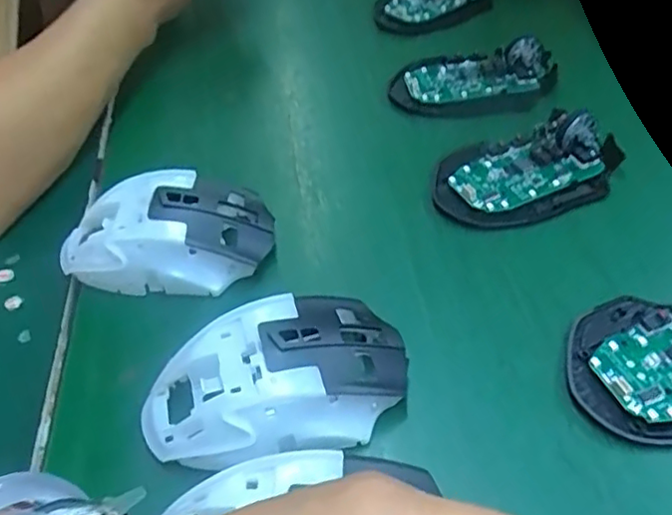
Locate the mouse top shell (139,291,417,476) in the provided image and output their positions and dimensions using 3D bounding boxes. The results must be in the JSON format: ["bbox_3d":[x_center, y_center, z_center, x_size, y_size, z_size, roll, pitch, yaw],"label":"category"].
[{"bbox_3d":[-0.026,0.054,0.273,0.114,0.035,0.066,-12,47,-7],"label":"mouse top shell"}]

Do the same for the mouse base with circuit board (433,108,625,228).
[{"bbox_3d":[0.114,-0.056,0.370,0.113,0.026,0.066,-17,48,-12],"label":"mouse base with circuit board"}]

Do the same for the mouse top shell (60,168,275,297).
[{"bbox_3d":[-0.093,-0.012,0.342,0.111,0.042,0.059,1,47,5],"label":"mouse top shell"}]

